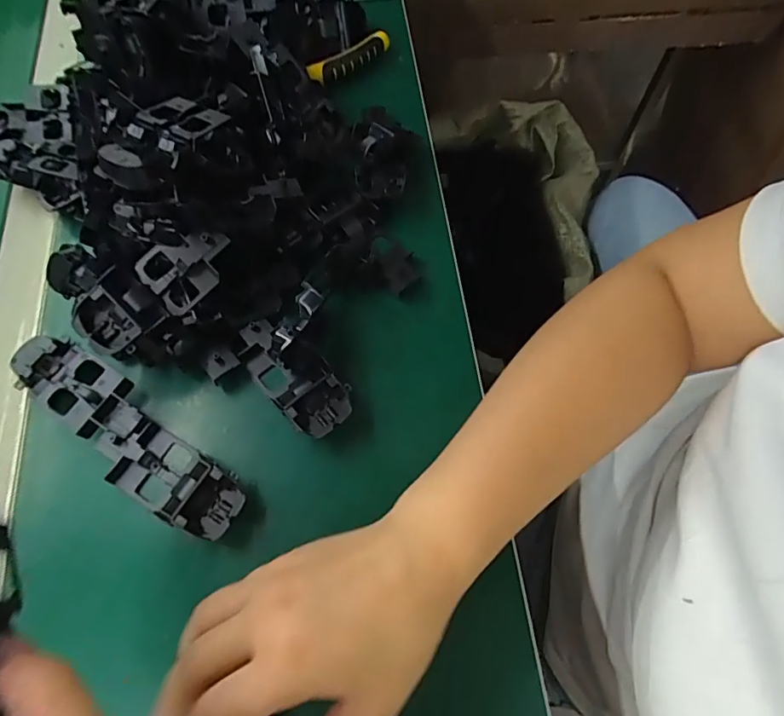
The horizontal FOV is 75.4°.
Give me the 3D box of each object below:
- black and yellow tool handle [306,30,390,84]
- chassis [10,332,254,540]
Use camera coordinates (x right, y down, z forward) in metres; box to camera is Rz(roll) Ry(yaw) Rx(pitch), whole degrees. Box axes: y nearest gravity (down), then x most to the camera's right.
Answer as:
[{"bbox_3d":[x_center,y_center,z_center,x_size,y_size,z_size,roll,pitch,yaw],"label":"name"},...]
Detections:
[{"bbox_3d":[-0.035,-0.257,0.436,0.080,0.017,0.015,-34,71,-13],"label":"black and yellow tool handle"},{"bbox_3d":[-0.165,0.048,0.318,0.179,0.027,0.047,38,73,15],"label":"chassis"}]

